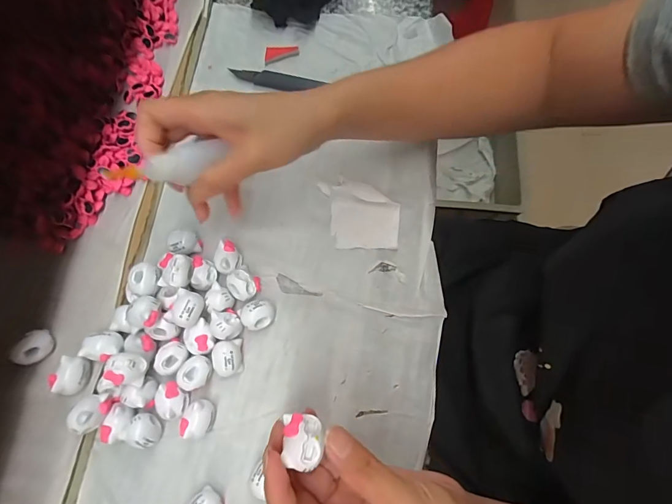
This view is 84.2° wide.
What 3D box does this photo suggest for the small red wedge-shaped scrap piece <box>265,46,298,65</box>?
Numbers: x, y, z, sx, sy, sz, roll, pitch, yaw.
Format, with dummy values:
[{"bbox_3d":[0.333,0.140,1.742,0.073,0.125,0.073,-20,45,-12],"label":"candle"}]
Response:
[{"bbox_3d":[-0.054,-0.194,0.360,0.034,0.004,0.017,-19,73,-5],"label":"small red wedge-shaped scrap piece"}]

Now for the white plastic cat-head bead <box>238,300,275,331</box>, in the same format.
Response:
[{"bbox_3d":[-0.060,0.048,0.284,0.025,0.020,0.021,-29,74,-8],"label":"white plastic cat-head bead"}]

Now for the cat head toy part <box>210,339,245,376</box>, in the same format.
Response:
[{"bbox_3d":[-0.080,0.078,0.275,0.021,0.019,0.025,-7,73,-1],"label":"cat head toy part"}]

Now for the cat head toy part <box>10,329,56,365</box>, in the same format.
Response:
[{"bbox_3d":[-0.218,0.070,0.270,0.023,0.018,0.019,-39,76,-10],"label":"cat head toy part"}]

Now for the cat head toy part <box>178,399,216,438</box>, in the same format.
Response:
[{"bbox_3d":[-0.097,0.118,0.264,0.019,0.019,0.023,11,73,4],"label":"cat head toy part"}]

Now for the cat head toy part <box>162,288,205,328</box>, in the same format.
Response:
[{"bbox_3d":[-0.109,0.042,0.270,0.023,0.013,0.026,22,74,8],"label":"cat head toy part"}]

